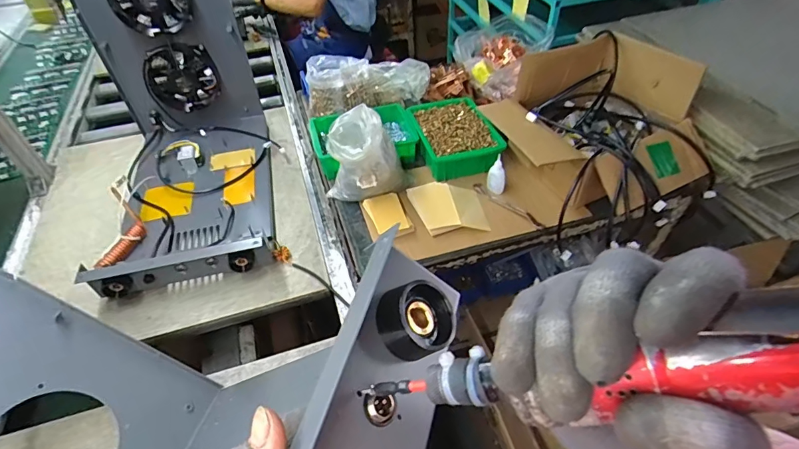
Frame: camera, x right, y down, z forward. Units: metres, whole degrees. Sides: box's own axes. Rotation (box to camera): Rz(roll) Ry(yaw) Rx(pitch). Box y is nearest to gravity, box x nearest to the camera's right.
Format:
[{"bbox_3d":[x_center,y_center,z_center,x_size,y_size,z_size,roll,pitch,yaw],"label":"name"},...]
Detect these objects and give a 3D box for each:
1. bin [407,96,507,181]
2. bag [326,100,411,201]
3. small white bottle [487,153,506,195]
[{"bbox_3d":[0.131,-0.226,1.097,0.182,0.063,0.267,-12,47,-9],"label":"bin"},{"bbox_3d":[-0.074,-0.142,0.943,0.141,0.169,0.162,25,53,24],"label":"bag"},{"bbox_3d":[0.219,-0.109,0.972,0.042,0.087,0.034,9,48,11],"label":"small white bottle"}]

